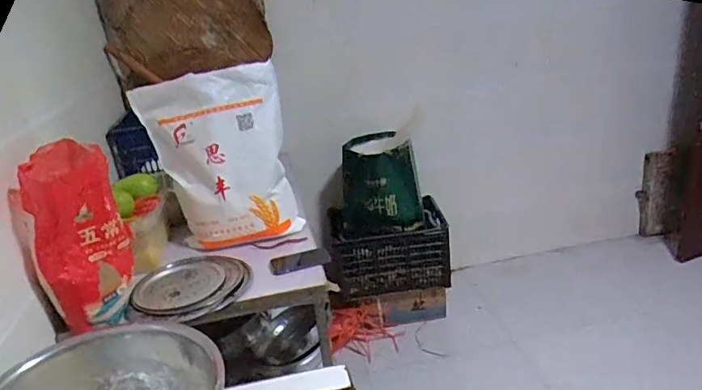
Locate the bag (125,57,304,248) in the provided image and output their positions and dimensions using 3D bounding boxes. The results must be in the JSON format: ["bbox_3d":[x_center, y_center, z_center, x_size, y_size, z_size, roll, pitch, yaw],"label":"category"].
[{"bbox_3d":[-0.354,-0.098,1.425,0.376,0.450,0.215,-14,24,-18],"label":"bag"}]

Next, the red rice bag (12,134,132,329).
[{"bbox_3d":[-0.593,0.097,1.117,0.180,0.383,0.138,-14,24,-18],"label":"red rice bag"}]

